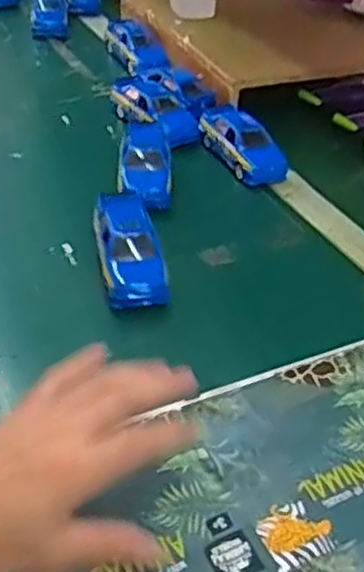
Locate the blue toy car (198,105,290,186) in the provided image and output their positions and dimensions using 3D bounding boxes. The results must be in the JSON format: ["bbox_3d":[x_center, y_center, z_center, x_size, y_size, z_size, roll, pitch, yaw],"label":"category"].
[{"bbox_3d":[0.067,-0.149,0.797,0.063,0.044,0.123,-11,41,-19],"label":"blue toy car"}]

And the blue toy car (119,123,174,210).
[{"bbox_3d":[-0.040,-0.133,0.765,0.056,0.036,0.147,1,39,-5],"label":"blue toy car"}]

